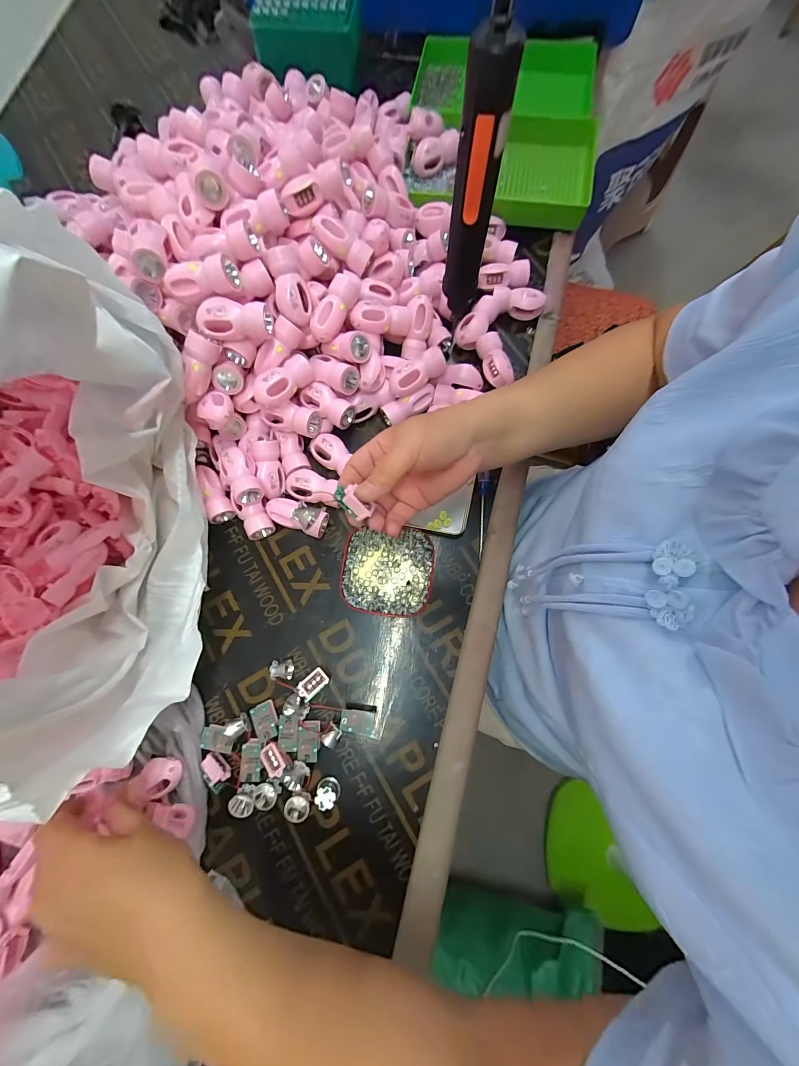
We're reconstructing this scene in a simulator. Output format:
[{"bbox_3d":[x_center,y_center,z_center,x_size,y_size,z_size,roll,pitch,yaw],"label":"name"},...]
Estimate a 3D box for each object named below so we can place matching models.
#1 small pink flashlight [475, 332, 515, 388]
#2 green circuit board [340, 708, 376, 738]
[{"bbox_3d":[0.116,-0.206,0.435,0.027,0.025,0.067,-17,77,-3],"label":"small pink flashlight"},{"bbox_3d":[-0.042,0.190,0.362,0.033,0.007,0.022,13,79,-8],"label":"green circuit board"}]

